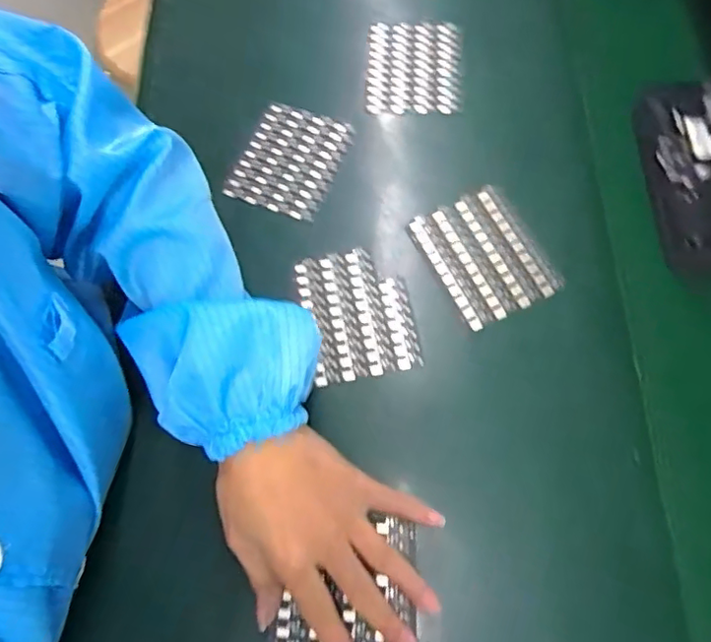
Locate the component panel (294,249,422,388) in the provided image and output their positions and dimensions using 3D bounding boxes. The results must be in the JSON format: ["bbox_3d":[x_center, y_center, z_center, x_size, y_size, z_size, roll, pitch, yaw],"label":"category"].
[{"bbox_3d":[0.001,-0.006,0.435,0.076,0.005,0.099,-11,68,-3],"label":"component panel"}]

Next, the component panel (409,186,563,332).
[{"bbox_3d":[0.098,-0.051,0.445,0.078,0.006,0.099,-25,69,-8],"label":"component panel"}]

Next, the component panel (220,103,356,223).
[{"bbox_3d":[-0.054,-0.135,0.490,0.080,0.004,0.099,21,70,10],"label":"component panel"}]

